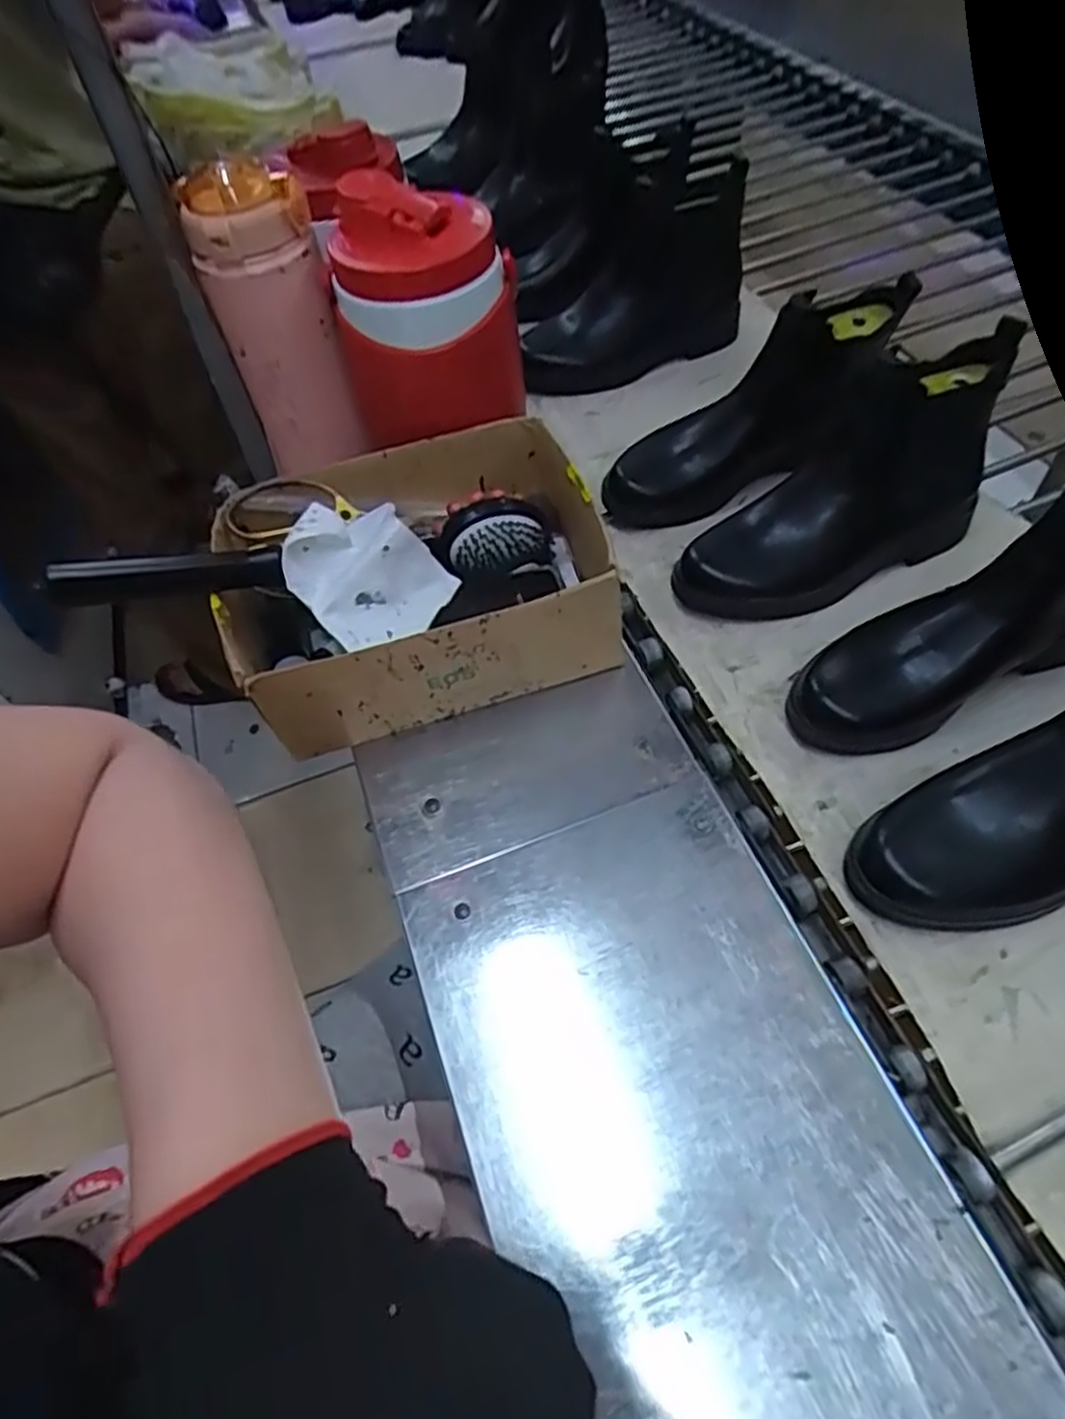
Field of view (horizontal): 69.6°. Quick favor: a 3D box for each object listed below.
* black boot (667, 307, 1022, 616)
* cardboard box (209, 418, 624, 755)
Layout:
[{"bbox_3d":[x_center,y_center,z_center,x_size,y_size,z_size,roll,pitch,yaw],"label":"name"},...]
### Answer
[{"bbox_3d":[0.251,-0.178,0.616,0.261,0.159,0.093,-25,55,-11],"label":"black boot"},{"bbox_3d":[-0.095,-0.099,0.603,0.280,0.125,0.210,-15,54,-4],"label":"cardboard box"}]

